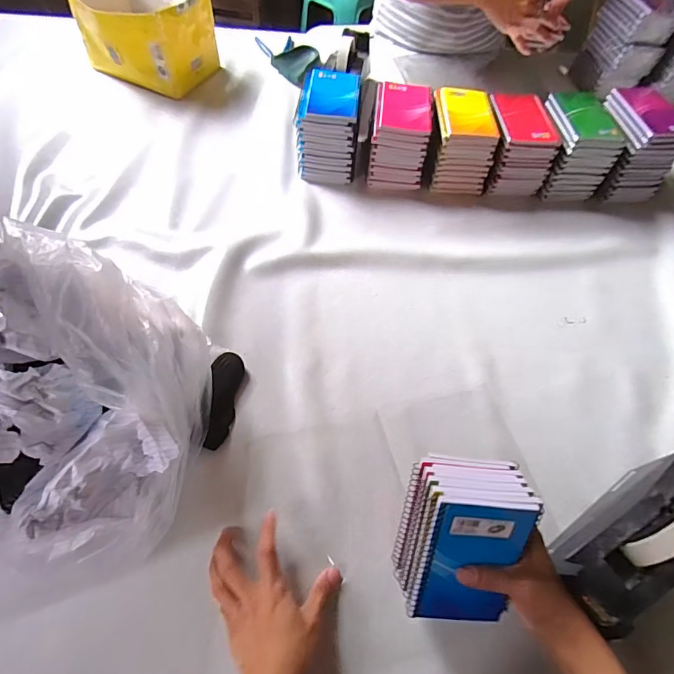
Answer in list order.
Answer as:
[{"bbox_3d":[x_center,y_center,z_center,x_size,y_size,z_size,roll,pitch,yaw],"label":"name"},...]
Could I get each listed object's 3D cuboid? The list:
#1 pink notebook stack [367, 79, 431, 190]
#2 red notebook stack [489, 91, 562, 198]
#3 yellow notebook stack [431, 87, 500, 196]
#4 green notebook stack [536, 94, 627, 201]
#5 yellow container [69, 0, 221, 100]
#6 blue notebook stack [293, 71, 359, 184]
[{"bbox_3d":[0.107,-0.353,0.748,0.095,0.106,0.139,6,59,-1],"label":"pink notebook stack"},{"bbox_3d":[0.312,-0.340,0.757,0.102,0.106,0.131,0,59,-5],"label":"red notebook stack"},{"bbox_3d":[0.209,-0.344,0.752,0.099,0.112,0.131,-2,59,-6],"label":"yellow notebook stack"},{"bbox_3d":[0.413,-0.336,0.766,0.110,0.131,0.142,-2,59,-6],"label":"green notebook stack"},{"bbox_3d":[-0.372,-0.607,0.845,0.243,0.140,0.203,19,60,7],"label":"yellow container"},{"bbox_3d":[-0.016,-0.367,0.742,0.101,0.107,0.147,3,59,-3],"label":"blue notebook stack"}]

